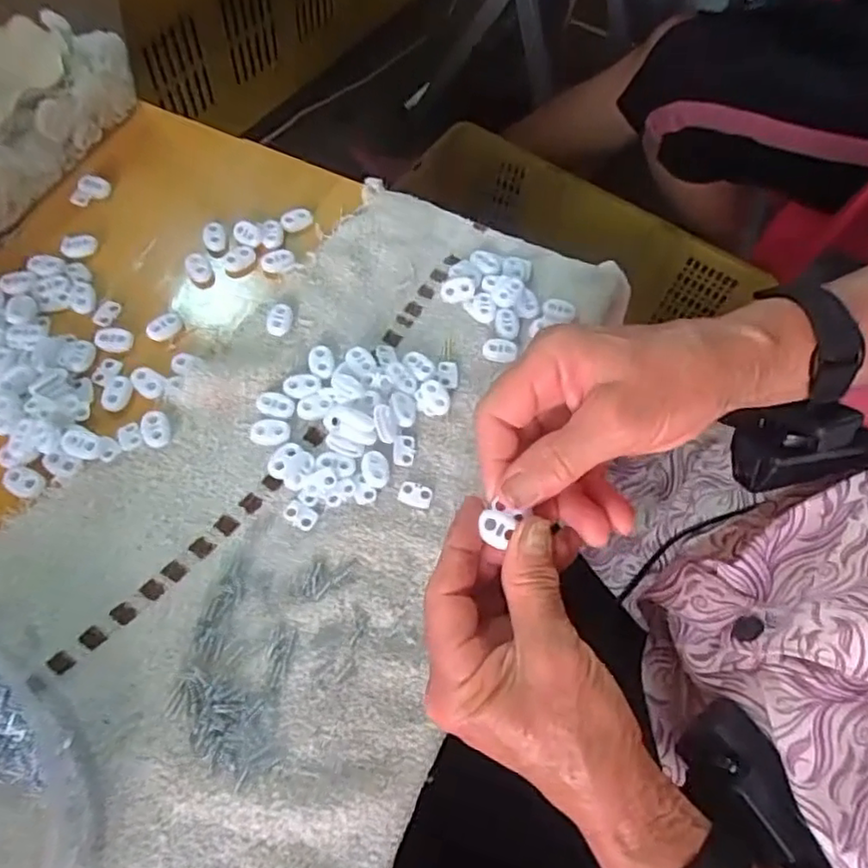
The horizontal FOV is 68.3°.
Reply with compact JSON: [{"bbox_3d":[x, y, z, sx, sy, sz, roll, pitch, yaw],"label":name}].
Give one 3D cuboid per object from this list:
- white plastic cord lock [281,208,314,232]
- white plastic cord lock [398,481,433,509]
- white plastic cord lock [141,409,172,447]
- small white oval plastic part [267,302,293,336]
[{"bbox_3d":[-0.096,-0.150,0.449,0.023,0.007,0.014,-30,73,-15],"label":"white plastic cord lock"},{"bbox_3d":[-0.010,0.034,0.361,0.019,0.004,0.014,18,67,3],"label":"white plastic cord lock"},{"bbox_3d":[-0.159,-0.003,0.365,0.015,0.005,0.022,-21,71,-12],"label":"white plastic cord lock"},{"bbox_3d":[-0.098,-0.073,0.408,0.015,0.005,0.023,7,67,-1],"label":"small white oval plastic part"}]

